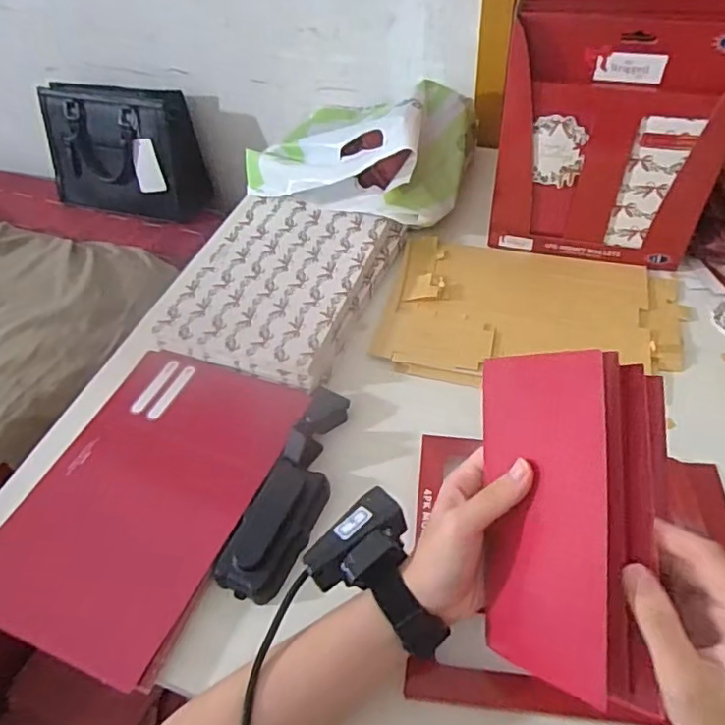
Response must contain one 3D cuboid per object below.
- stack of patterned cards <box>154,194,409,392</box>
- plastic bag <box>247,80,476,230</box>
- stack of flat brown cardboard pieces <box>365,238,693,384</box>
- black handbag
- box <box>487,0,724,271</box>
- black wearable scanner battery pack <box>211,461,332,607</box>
[{"bbox_3d":[-0.090,-0.091,0.638,0.197,0.032,0.243,12,49,17],"label":"stack of patterned cards"},{"bbox_3d":[0.010,-0.265,0.709,0.246,0.111,0.242,21,52,24],"label":"plastic bag"},{"bbox_3d":[0.170,-0.051,0.598,0.288,0.017,0.192,9,48,14],"label":"stack of flat brown cardboard pieces"},{"bbox_3d":[-0.420,-0.364,1.009,0.275,0.187,0.101,8,48,14],"label":"black handbag"},{"bbox_3d":[0.262,-0.273,0.610,0.202,0.265,0.203,10,49,15],"label":"box"},{"bbox_3d":[-0.068,0.129,0.454,0.049,0.028,0.104,15,50,19],"label":"black wearable scanner battery pack"}]

